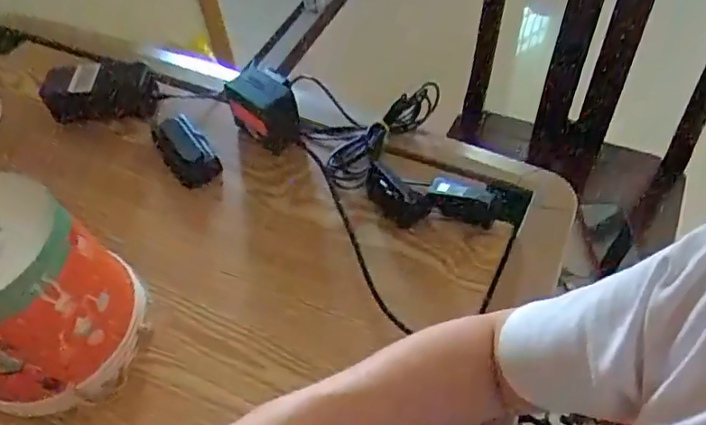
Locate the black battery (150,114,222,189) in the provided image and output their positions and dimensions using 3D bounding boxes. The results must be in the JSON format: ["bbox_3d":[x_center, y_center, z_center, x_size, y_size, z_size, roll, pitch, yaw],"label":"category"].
[{"bbox_3d":[-0.200,-0.075,0.706,0.054,0.031,0.098,-38,58,-22],"label":"black battery"}]

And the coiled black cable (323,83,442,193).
[{"bbox_3d":[0.034,-0.092,0.690,0.054,0.029,0.178,29,60,24],"label":"coiled black cable"}]

